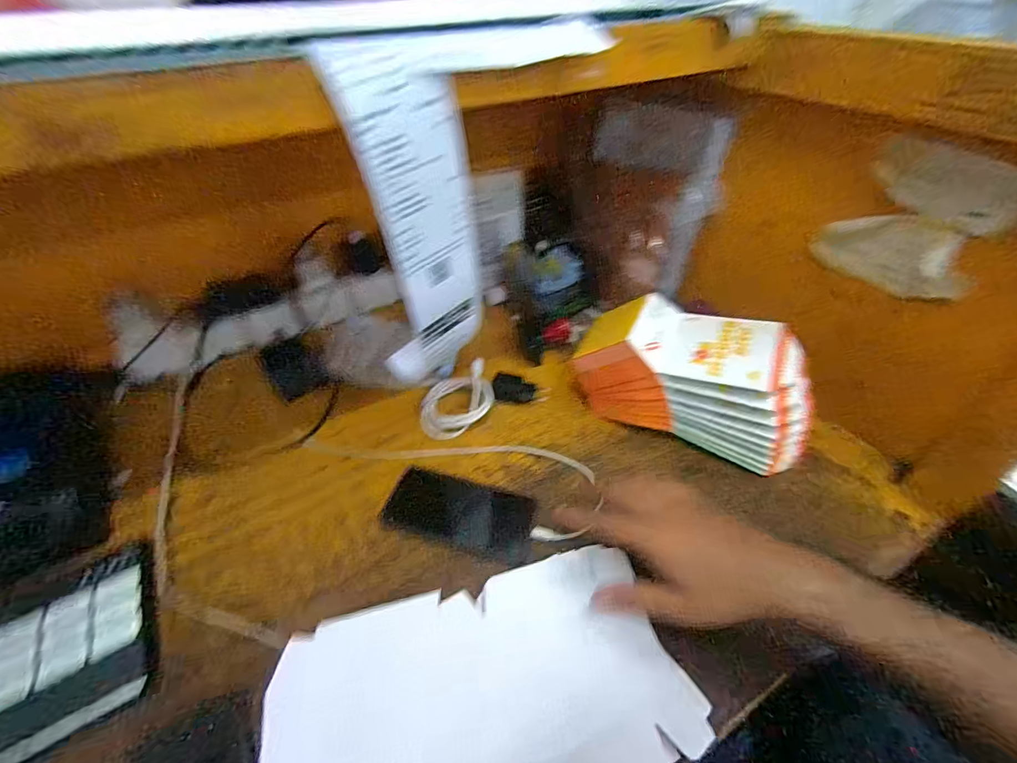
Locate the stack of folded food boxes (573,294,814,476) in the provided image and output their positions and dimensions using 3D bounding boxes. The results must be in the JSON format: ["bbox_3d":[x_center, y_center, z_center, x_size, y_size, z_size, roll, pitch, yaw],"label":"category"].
[{"bbox_3d":[0.220,-0.003,0.527,0.266,0.132,0.108,21,49,21],"label":"stack of folded food boxes"}]

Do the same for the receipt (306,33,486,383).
[{"bbox_3d":[-0.067,-0.116,0.371,0.041,0.251,0.092,19,48,19],"label":"receipt"}]

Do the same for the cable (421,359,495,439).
[{"bbox_3d":[-0.067,0.024,0.577,0.107,0.023,0.081,-22,48,-20],"label":"cable"}]

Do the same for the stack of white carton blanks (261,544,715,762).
[{"bbox_3d":[-0.021,0.255,0.352,0.318,0.029,0.186,-12,49,-11],"label":"stack of white carton blanks"}]

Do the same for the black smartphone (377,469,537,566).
[{"bbox_3d":[-0.052,0.143,0.479,0.159,0.004,0.071,11,46,12],"label":"black smartphone"}]

